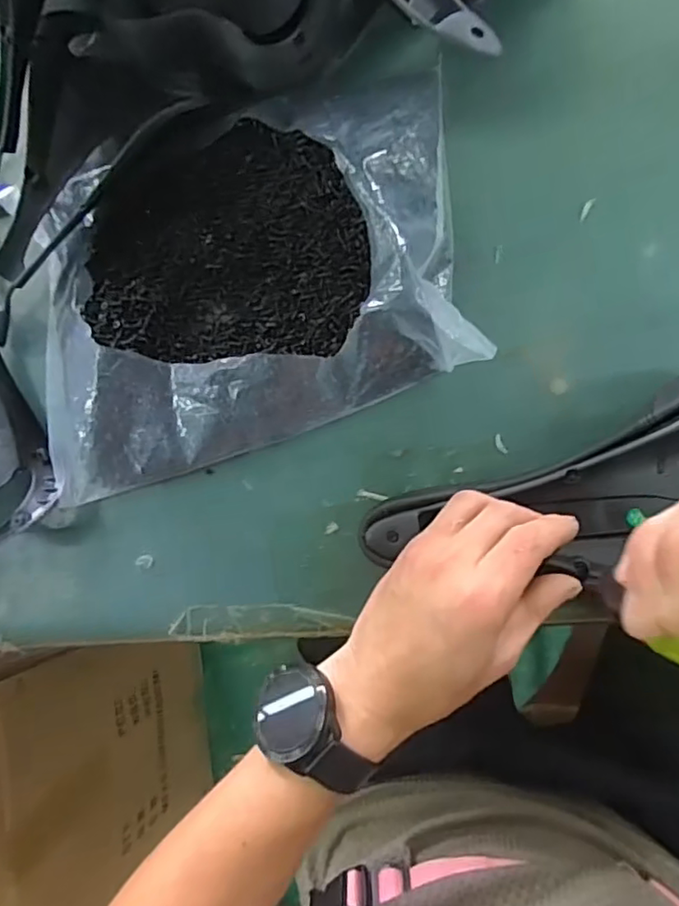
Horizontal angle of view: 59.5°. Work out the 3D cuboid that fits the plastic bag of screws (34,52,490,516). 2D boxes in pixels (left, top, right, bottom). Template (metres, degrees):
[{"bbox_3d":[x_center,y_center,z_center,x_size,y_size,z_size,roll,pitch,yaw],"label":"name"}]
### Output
[{"bbox_3d":[-0.063,-0.108,0.375,0.292,0.046,0.225,-12,86,6],"label":"plastic bag of screws"}]

